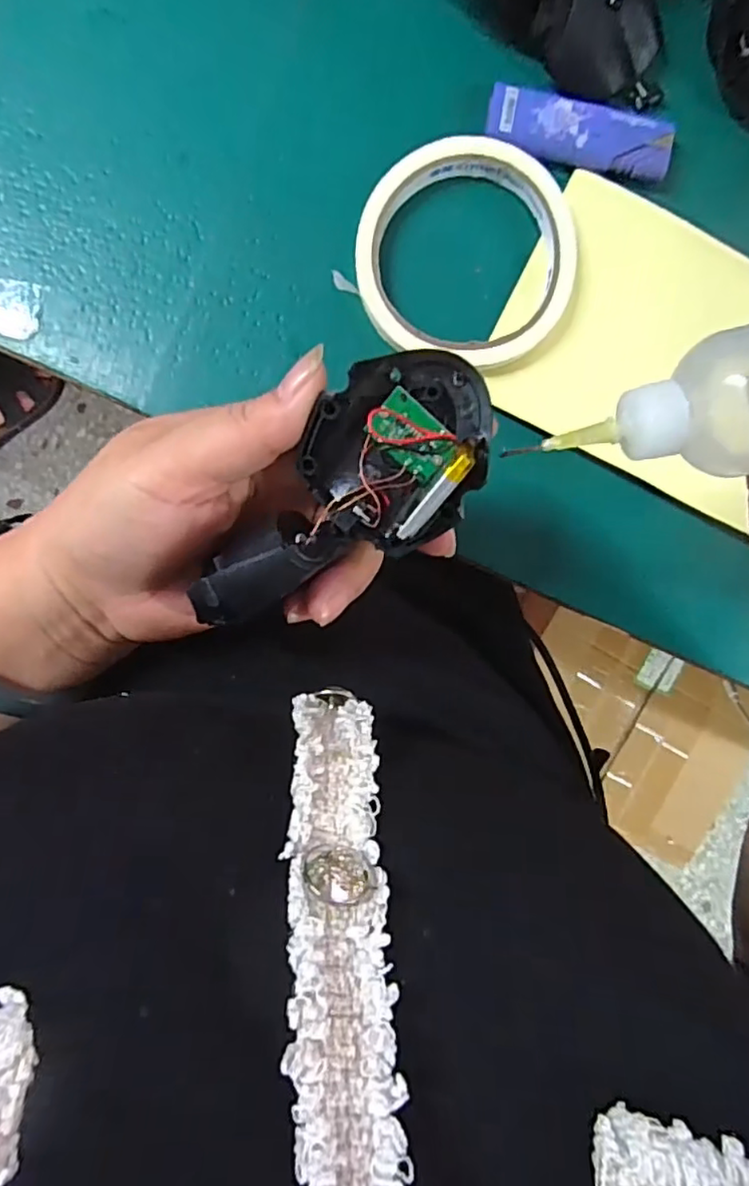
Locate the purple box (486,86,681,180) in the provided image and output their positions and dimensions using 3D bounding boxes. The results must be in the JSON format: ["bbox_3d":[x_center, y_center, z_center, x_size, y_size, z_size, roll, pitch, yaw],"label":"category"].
[{"bbox_3d":[0.088,-0.197,0.265,0.078,0.011,0.024,9,94,-4],"label":"purple box"}]

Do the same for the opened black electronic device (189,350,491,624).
[{"bbox_3d":[-0.009,-0.027,0.191,0.106,0.029,0.051,-43,97,3],"label":"opened black electronic device"}]

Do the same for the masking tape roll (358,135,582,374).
[{"bbox_3d":[0.040,-0.146,0.268,0.092,0.016,0.088,0,94,-3],"label":"masking tape roll"}]

